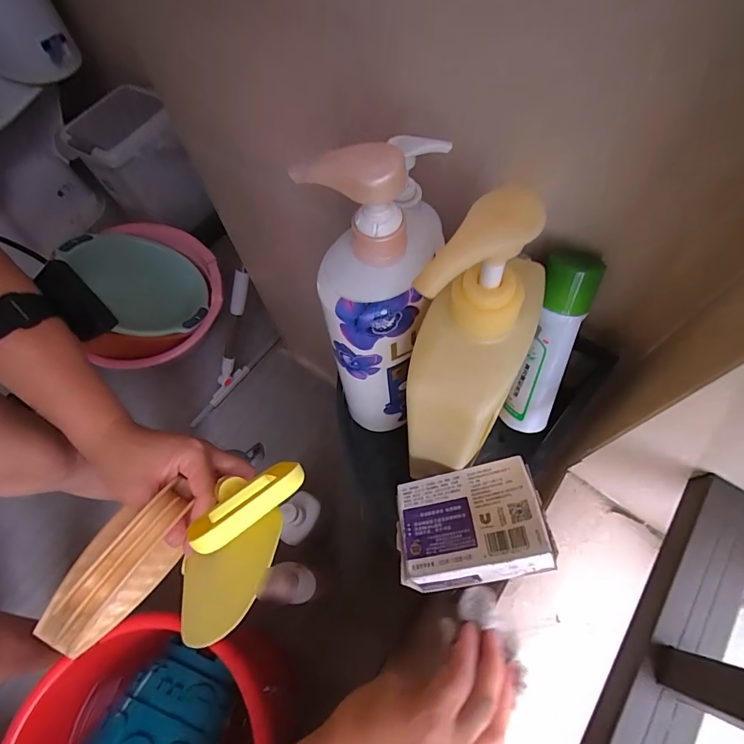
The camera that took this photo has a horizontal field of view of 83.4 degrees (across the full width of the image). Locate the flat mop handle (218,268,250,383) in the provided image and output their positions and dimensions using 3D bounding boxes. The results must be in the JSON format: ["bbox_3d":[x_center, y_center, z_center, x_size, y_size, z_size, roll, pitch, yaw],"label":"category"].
[{"bbox_3d":[-0.305,-0.086,0.914,0.026,0.299,0.025,32,38,10],"label":"flat mop handle"}]

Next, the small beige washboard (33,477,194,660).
[{"bbox_3d":[-0.191,0.145,0.313,0.052,0.046,0.121,31,73,10],"label":"small beige washboard"}]

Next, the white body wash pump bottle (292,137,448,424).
[{"bbox_3d":[0.002,-0.034,0.310,0.076,0.262,0.072,3,64,5],"label":"white body wash pump bottle"}]

